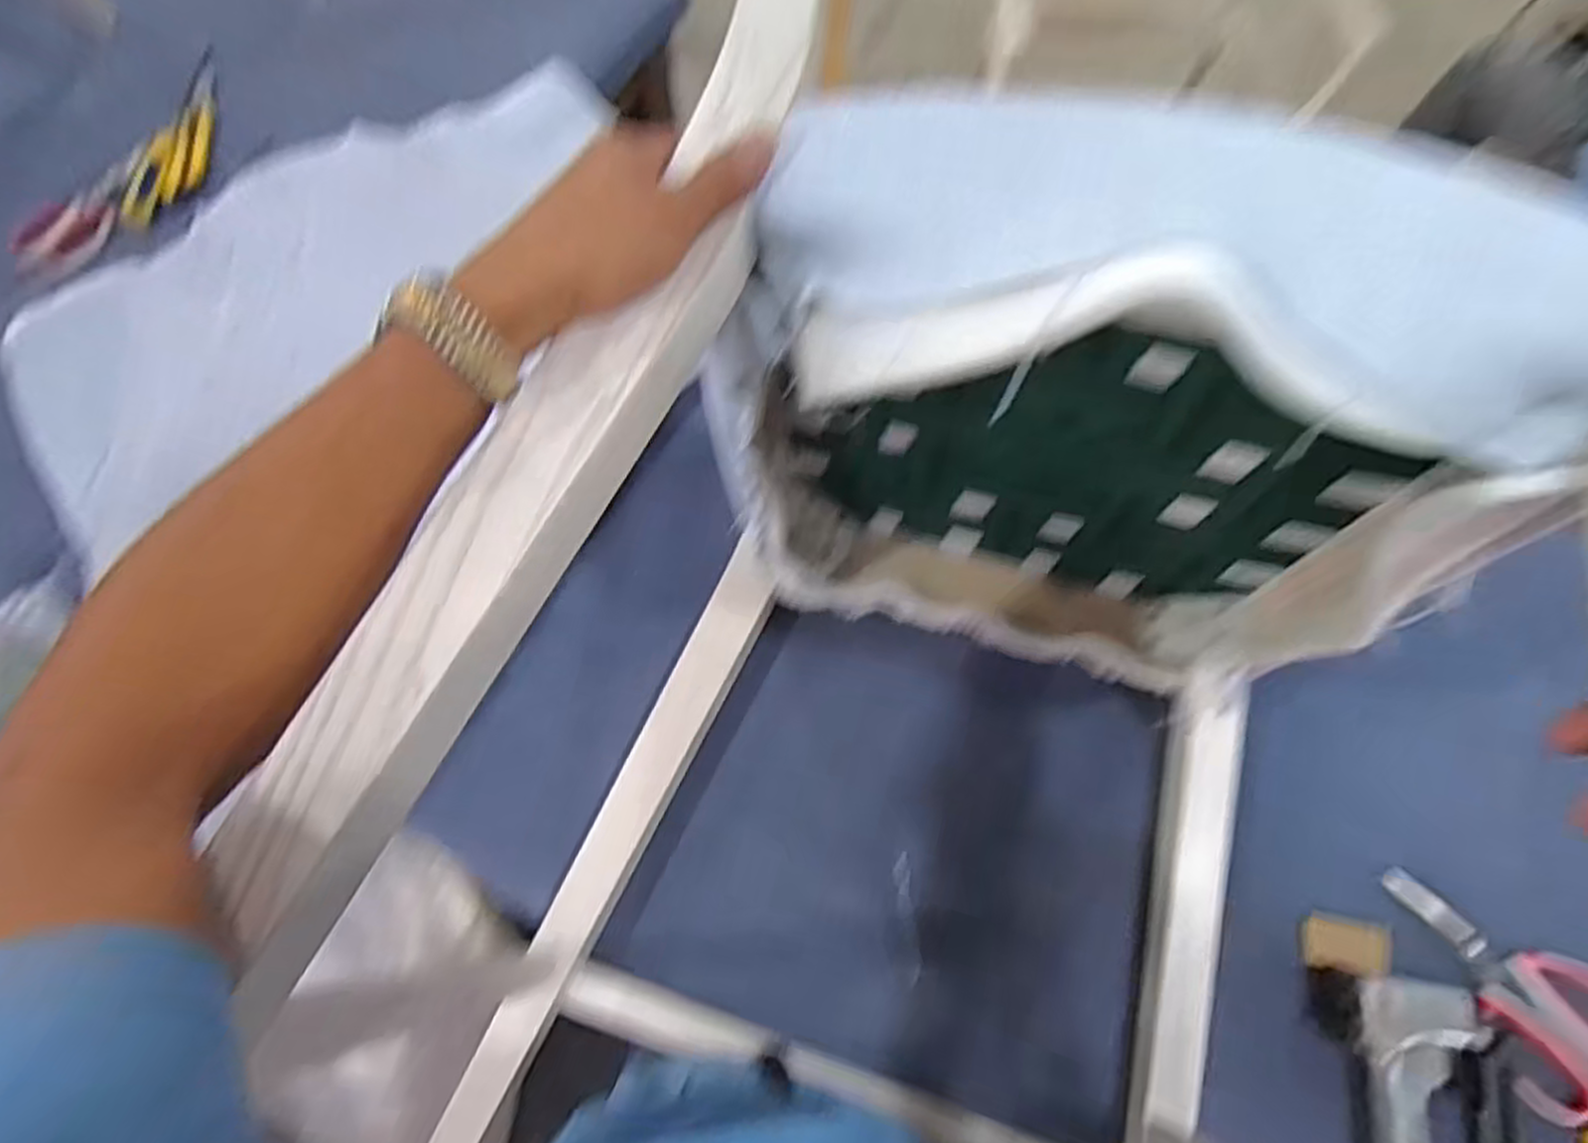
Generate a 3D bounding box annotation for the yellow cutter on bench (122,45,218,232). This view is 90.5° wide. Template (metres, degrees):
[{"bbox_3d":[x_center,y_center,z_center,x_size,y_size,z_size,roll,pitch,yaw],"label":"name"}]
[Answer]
[{"bbox_3d":[-0.707,-0.500,0.914,0.068,0.013,0.268,4,68,2],"label":"yellow cutter on bench"}]

